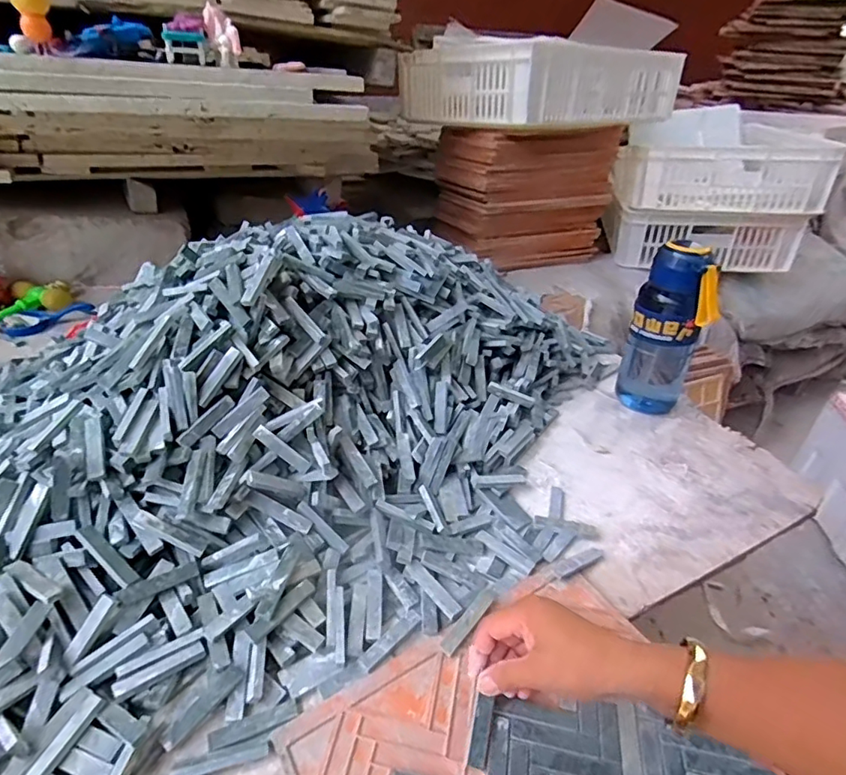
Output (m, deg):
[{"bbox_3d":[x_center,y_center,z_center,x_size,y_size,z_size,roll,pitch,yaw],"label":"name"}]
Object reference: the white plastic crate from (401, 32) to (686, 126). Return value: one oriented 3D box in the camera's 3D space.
[{"bbox_3d":[0.294,-0.685,1.182,0.591,0.160,0.373,-25,43,-35],"label":"white plastic crate"}]

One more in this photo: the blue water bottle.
[{"bbox_3d":[0.314,-0.070,0.680,0.089,0.220,0.075,22,38,25],"label":"blue water bottle"}]

